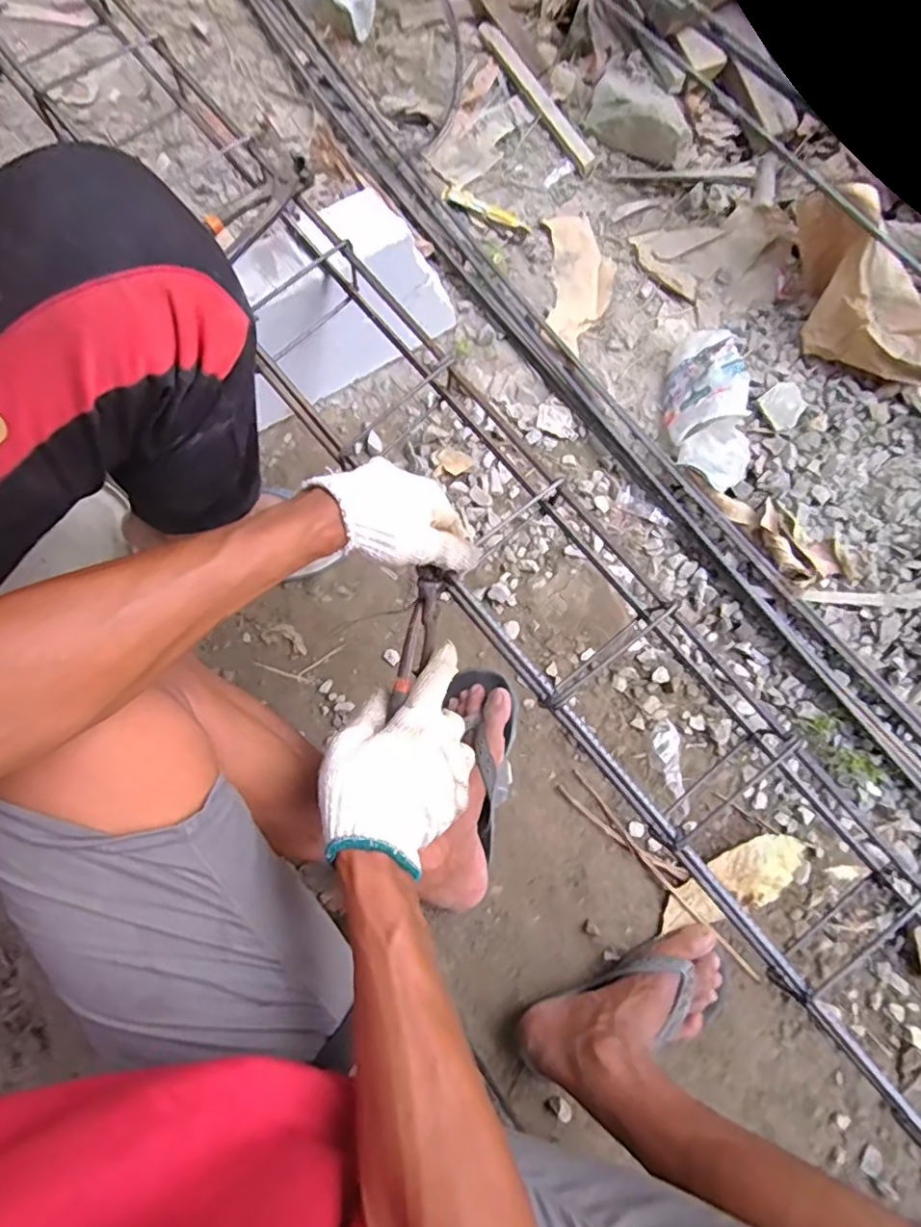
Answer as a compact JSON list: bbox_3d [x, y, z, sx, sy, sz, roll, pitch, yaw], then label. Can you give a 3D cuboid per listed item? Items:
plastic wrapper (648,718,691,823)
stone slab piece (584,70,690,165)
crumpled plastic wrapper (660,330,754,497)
[{"bbox_3d":[0.262,0.198,0.738,0.038,0.012,0.121,-7,78,-3],"label":"plastic wrapper"},{"bbox_3d":[0.262,-0.735,0.871,0.165,0.039,0.083,42,80,7],"label":"stone slab piece"},{"bbox_3d":[0.333,-0.274,0.777,0.098,0.070,0.224,0,78,-2],"label":"crumpled plastic wrapper"}]

